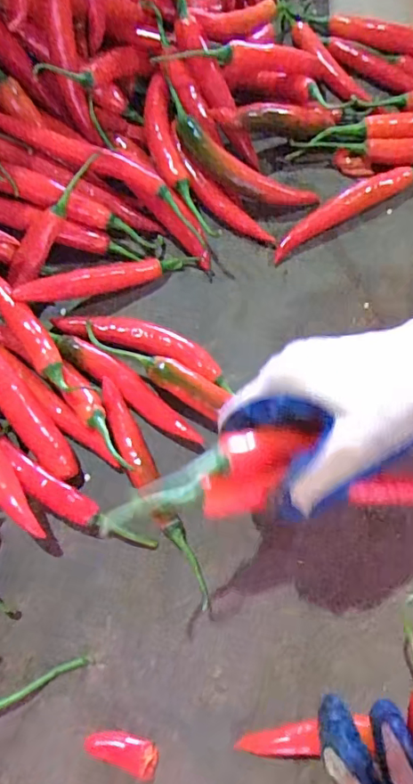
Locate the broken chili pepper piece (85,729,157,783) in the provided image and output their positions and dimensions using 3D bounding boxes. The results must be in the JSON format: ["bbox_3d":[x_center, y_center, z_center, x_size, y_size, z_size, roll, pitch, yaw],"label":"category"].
[{"bbox_3d":[-0.047,0.203,0.307,0.042,0.011,0.018,23,72,5],"label":"broken chili pepper piece"}]

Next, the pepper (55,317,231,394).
[{"bbox_3d":[-0.042,-0.034,0.382,0.129,0.020,0.027,22,72,4],"label":"pepper"}]

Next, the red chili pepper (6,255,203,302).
[{"bbox_3d":[-0.070,-0.085,0.387,0.134,0.013,0.021,-18,73,-26],"label":"red chili pepper"}]

